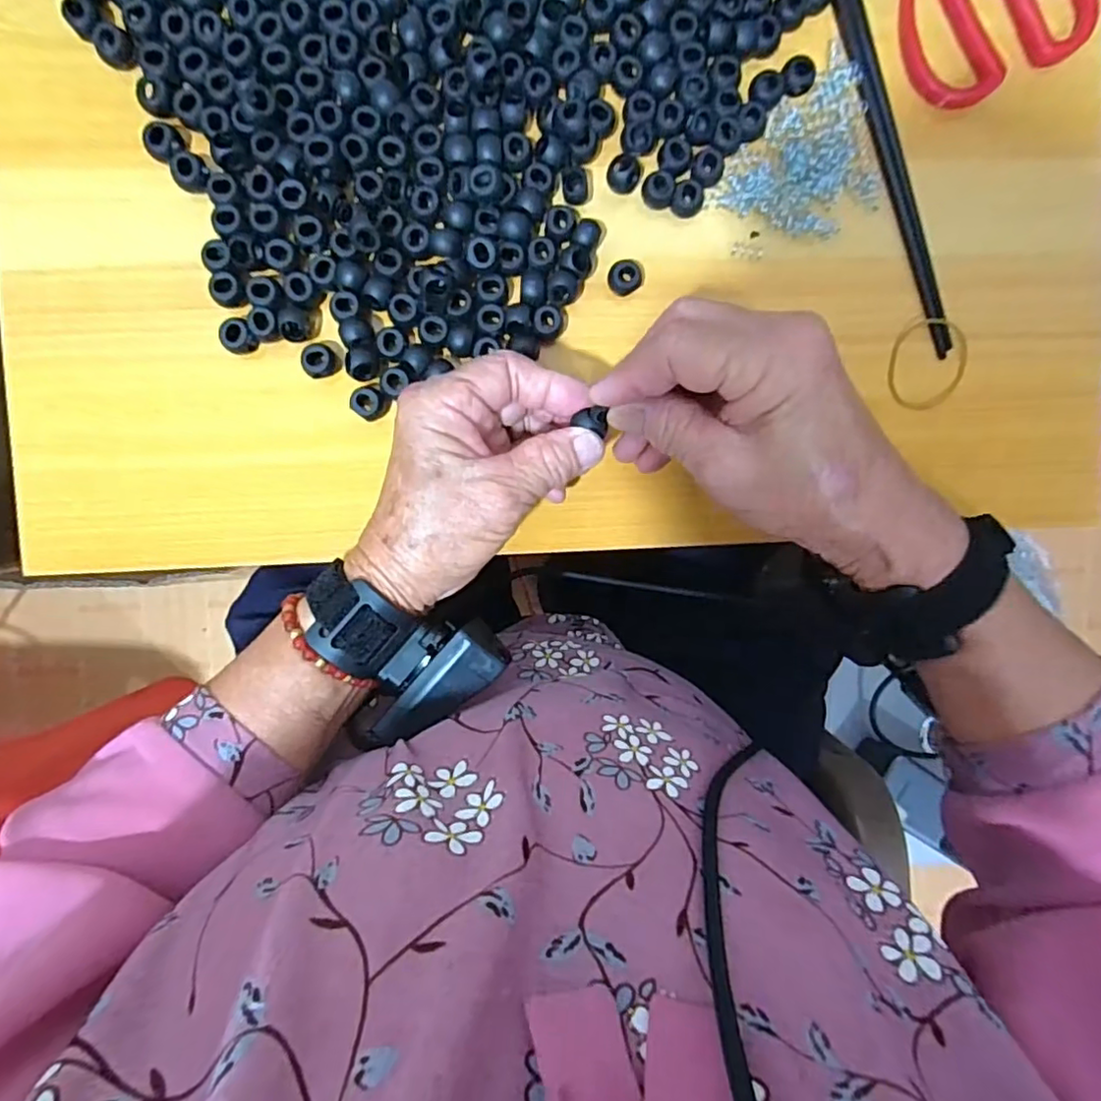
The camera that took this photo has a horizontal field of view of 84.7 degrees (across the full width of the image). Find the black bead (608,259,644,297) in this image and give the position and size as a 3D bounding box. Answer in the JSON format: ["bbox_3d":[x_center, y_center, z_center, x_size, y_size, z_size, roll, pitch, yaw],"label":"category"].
[{"bbox_3d":[0.040,-0.144,0.322,0.018,0.013,0.017,0,95,-4],"label":"black bead"}]

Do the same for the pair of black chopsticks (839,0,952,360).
[{"bbox_3d":[0.184,-0.222,0.328,0.014,0.007,0.236,-20,96,-2],"label":"pair of black chopsticks"}]

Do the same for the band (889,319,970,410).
[{"bbox_3d":[0.212,-0.104,0.339,0.044,0.005,0.051,10,94,-5],"label":"band"}]

